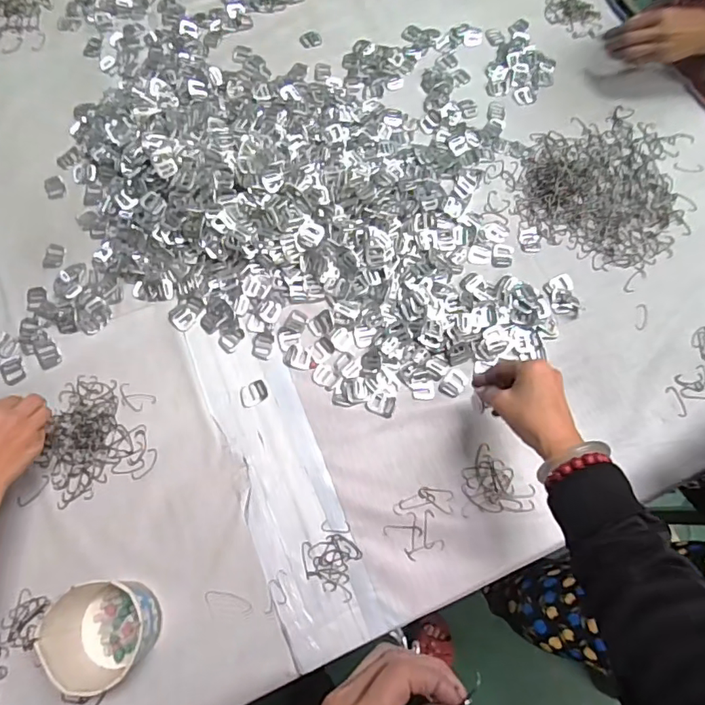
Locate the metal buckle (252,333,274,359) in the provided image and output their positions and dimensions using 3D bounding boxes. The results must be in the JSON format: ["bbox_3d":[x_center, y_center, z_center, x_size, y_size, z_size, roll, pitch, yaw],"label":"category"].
[{"bbox_3d":[-0.113,-0.009,0.629,0.025,0.004,0.034,8,69,3],"label":"metal buckle"}]

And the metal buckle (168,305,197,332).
[{"bbox_3d":[-0.219,-0.046,0.643,0.036,0.004,0.030,31,72,12],"label":"metal buckle"}]

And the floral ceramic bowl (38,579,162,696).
[{"bbox_3d":[-0.240,0.268,0.492,0.089,0.070,0.090,0,68,0],"label":"floral ceramic bowl"}]

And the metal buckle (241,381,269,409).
[{"bbox_3d":[-0.120,0.050,0.608,0.034,0.004,0.027,-28,71,-11],"label":"metal buckle"}]

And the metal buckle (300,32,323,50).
[{"bbox_3d":[-0.068,-0.511,0.821,0.034,0.004,0.035,-24,70,-9],"label":"metal buckle"}]

